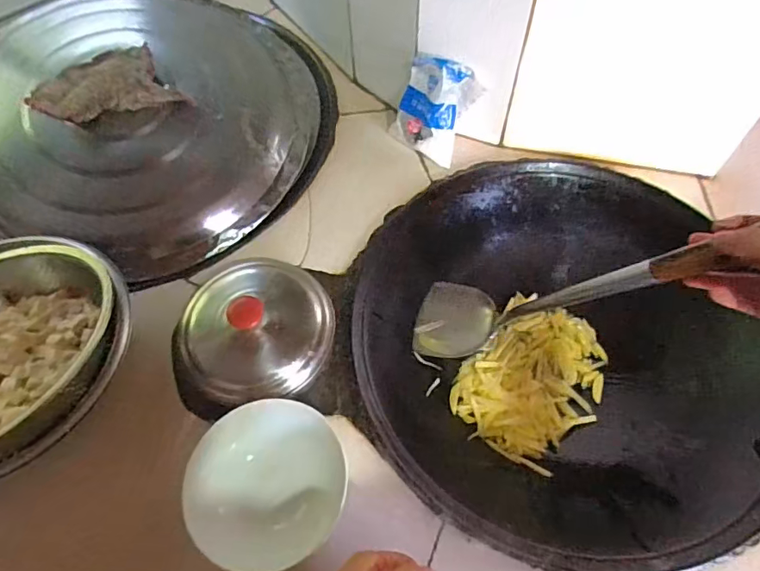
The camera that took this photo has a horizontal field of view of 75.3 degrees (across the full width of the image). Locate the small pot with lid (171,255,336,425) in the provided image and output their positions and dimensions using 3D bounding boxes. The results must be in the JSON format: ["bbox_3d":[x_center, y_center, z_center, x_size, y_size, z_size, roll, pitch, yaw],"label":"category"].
[{"bbox_3d":[-0.149,0.044,0.568,0.183,0.062,0.176,-1,59,2],"label":"small pot with lid"}]

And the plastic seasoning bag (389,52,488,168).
[{"bbox_3d":[0.075,-0.252,0.694,0.103,0.118,0.078,30,64,19],"label":"plastic seasoning bag"}]

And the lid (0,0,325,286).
[{"bbox_3d":[-0.347,-0.256,0.716,0.478,0.127,0.428,4,59,5],"label":"lid"}]

